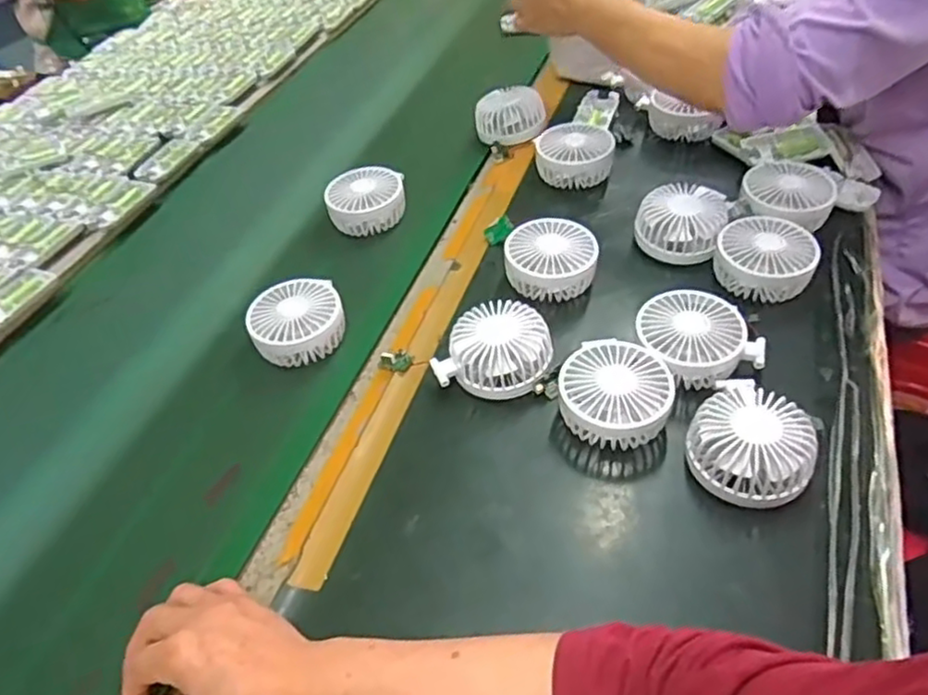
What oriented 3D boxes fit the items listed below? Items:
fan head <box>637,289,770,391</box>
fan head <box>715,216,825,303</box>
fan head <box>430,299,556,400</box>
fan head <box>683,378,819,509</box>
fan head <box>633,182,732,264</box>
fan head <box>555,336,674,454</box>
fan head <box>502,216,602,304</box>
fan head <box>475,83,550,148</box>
[{"bbox_3d":[0.196,-0.004,0.589,0.088,0.052,0.087,-4,46,4],"label":"fan head"},{"bbox_3d":[0.286,-0.083,0.652,0.090,0.048,0.084,12,49,17],"label":"fan head"},{"bbox_3d":[0.026,0.001,0.598,0.103,0.037,0.085,1,47,8],"label":"fan head"},{"bbox_3d":[0.215,0.073,0.516,0.087,0.047,0.091,-4,46,4],"label":"fan head"},{"bbox_3d":[0.220,-0.125,0.695,0.086,0.048,0.087,9,49,16],"label":"fan head"},{"bbox_3d":[0.123,0.042,0.559,0.088,0.047,0.087,-4,46,4],"label":"fan head"},{"bbox_3d":[0.085,-0.083,0.676,0.087,0.053,0.073,-5,46,2],"label":"fan head"},{"bbox_3d":[0.057,-0.290,0.868,0.090,0.046,0.083,-5,46,2],"label":"fan head"}]

